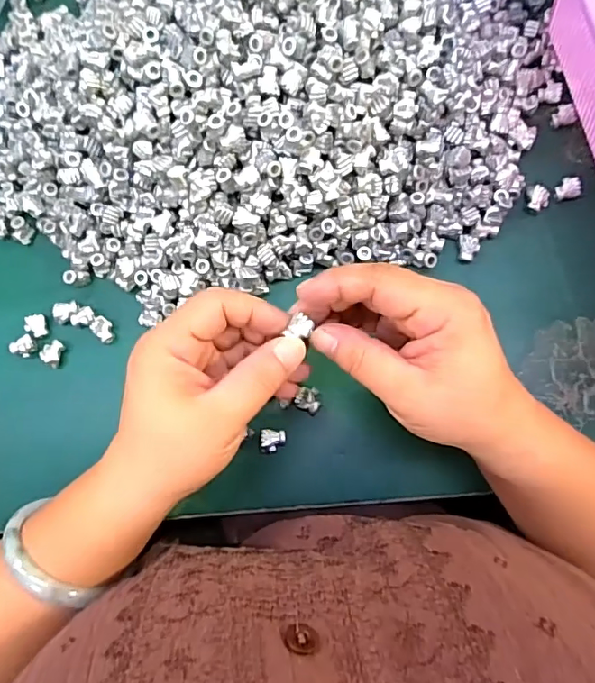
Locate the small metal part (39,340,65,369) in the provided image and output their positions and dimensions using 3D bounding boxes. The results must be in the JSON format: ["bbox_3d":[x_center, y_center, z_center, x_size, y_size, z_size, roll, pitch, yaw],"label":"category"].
[{"bbox_3d":[-0.171,0.008,0.352,0.013,0.008,0.019,14,82,6],"label":"small metal part"}]

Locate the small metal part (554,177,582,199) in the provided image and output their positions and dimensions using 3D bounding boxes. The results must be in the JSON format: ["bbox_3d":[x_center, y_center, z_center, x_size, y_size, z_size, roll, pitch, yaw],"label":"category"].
[{"bbox_3d":[0.182,-0.103,0.342,0.015,0.007,0.014,9,84,5],"label":"small metal part"}]

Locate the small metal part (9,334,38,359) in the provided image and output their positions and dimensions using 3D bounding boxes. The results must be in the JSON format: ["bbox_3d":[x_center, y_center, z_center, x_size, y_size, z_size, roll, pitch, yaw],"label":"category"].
[{"bbox_3d":[-0.191,0.004,0.353,0.017,0.005,0.014,-42,82,-2],"label":"small metal part"}]

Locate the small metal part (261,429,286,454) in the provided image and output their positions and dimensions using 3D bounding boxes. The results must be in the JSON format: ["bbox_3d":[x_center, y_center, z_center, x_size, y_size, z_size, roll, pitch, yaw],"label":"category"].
[{"bbox_3d":[-0.016,0.065,0.329,0.016,0.008,0.016,1,81,4],"label":"small metal part"}]

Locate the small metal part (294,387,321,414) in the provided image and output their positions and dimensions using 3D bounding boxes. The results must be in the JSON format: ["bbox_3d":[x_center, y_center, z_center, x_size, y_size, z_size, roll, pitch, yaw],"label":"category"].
[{"bbox_3d":[0.008,0.038,0.335,0.016,0.008,0.015,22,85,6],"label":"small metal part"}]

